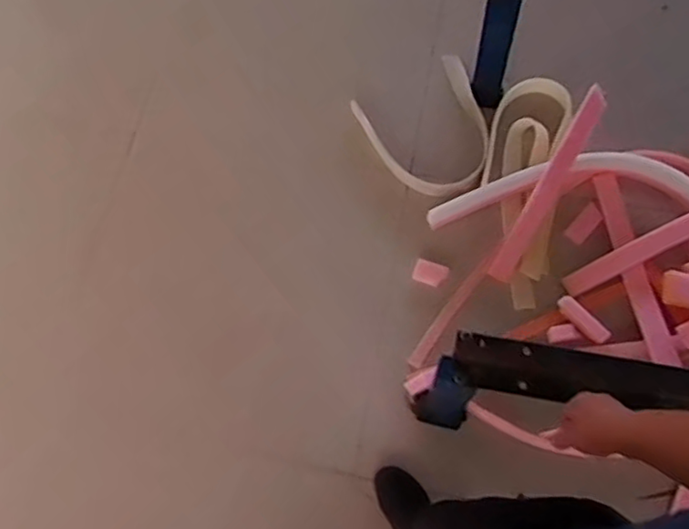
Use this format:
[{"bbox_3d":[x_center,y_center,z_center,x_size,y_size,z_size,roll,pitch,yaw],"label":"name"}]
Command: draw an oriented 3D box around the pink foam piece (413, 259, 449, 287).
[{"bbox_3d":[0.218,0.020,1.644,0.081,0.017,0.061,20,69,11],"label":"pink foam piece"}]

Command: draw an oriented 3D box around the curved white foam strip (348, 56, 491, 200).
[{"bbox_3d":[0.262,-0.378,1.840,0.361,0.074,0.410,-28,69,-9],"label":"curved white foam strip"}]

